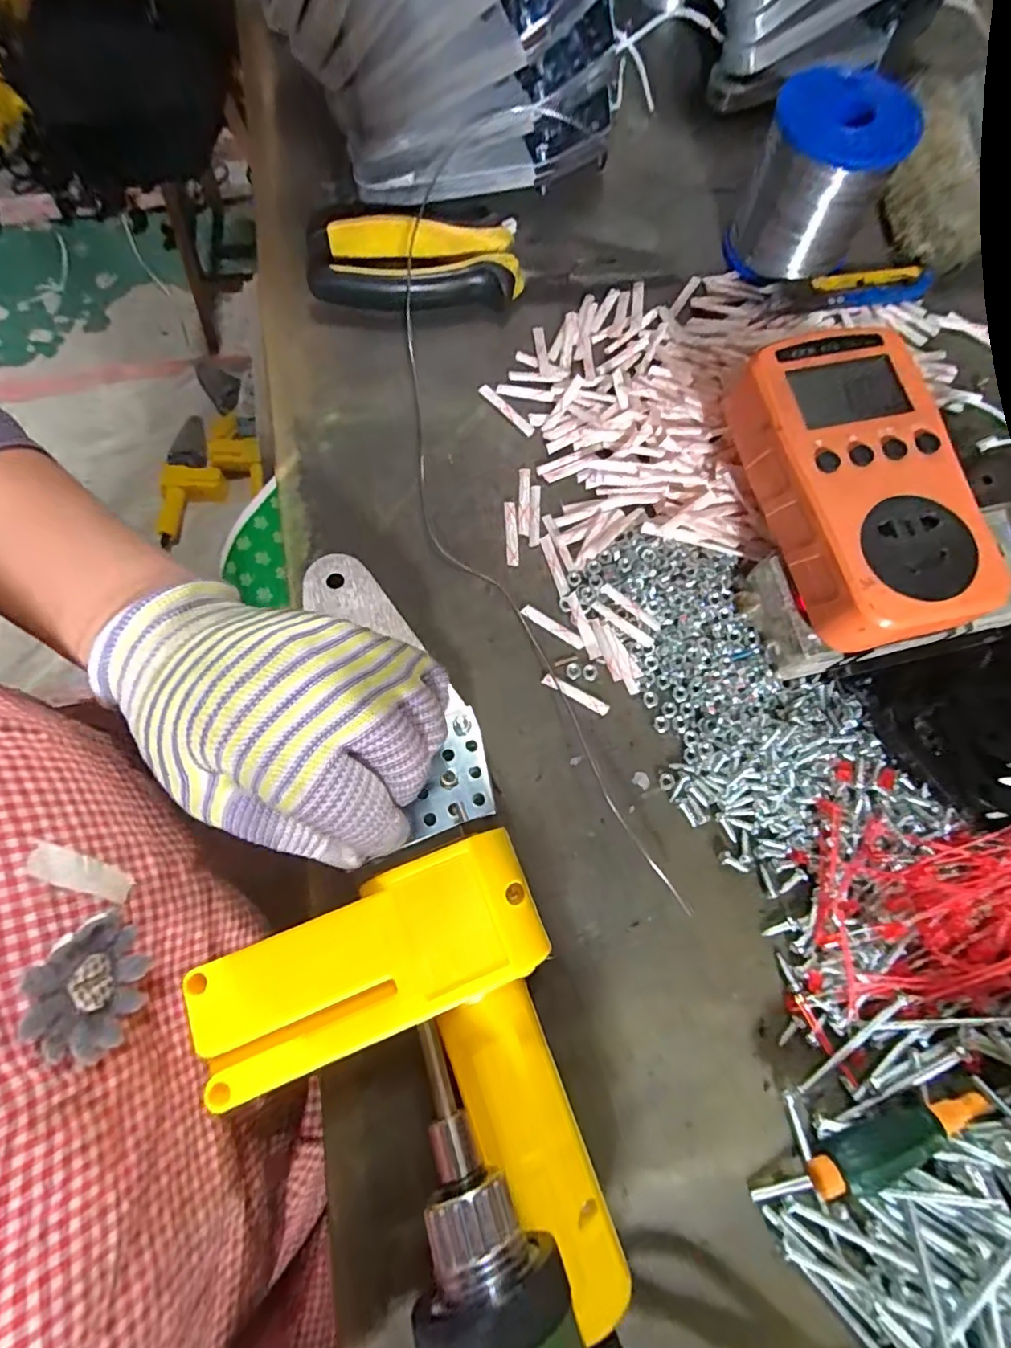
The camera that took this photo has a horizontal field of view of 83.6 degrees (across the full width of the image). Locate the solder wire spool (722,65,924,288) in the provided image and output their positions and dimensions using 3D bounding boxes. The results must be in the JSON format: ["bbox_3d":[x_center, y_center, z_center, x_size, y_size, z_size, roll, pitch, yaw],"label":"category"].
[{"bbox_3d":[0.155,-0.246,0.282,0.059,0.065,0.059,0,78,-1],"label":"solder wire spool"}]

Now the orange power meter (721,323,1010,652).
[{"bbox_3d":[0.139,-0.074,0.223,0.070,0.030,0.125,-16,79,-4],"label":"orange power meter"}]

